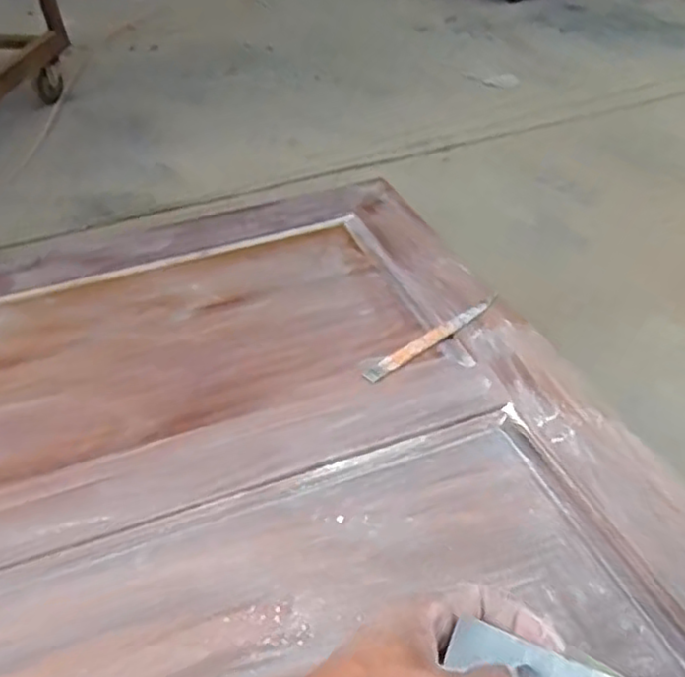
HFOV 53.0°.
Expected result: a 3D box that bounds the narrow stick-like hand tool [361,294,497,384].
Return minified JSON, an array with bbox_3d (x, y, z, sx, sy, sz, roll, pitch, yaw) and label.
[{"bbox_3d":[0.092,-0.003,0.698,0.180,0.006,0.023,-30,46,-29],"label":"narrow stick-like hand tool"}]

